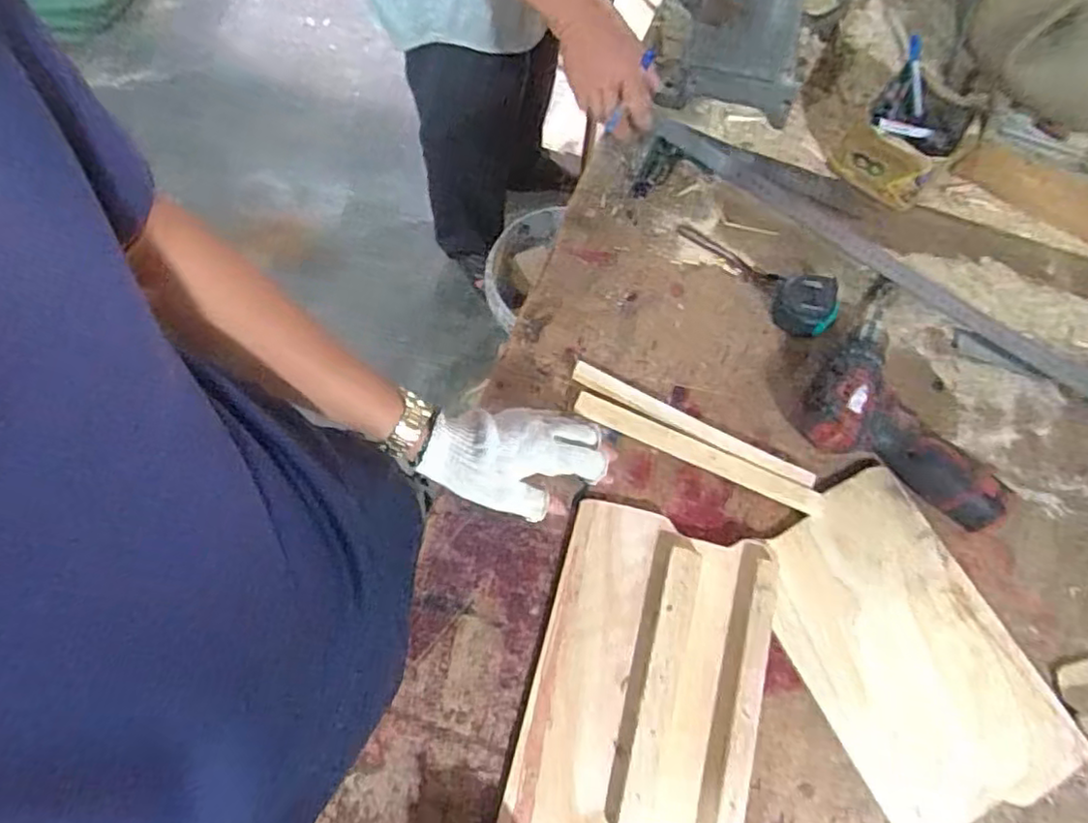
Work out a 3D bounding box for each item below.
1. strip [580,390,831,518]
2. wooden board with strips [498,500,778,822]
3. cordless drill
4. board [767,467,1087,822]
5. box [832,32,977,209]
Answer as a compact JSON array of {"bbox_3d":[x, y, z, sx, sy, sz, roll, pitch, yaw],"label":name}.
[{"bbox_3d":[0.148,0.040,0.634,0.249,0.013,0.023,24,71,7],"label":"strip"},{"bbox_3d":[0.087,0.232,0.556,0.181,0.032,0.281,15,70,4],"label":"wooden board with strips"},{"bbox_3d":[0.369,-0.022,0.627,0.187,0.050,0.207,32,72,10],"label":"cordless drill"},{"bbox_3d":[0.318,0.208,0.577,0.182,0.013,0.279,-26,72,-11],"label":"board"},{"bbox_3d":[0.405,-0.310,0.731,0.112,0.088,0.120,38,73,12],"label":"box"}]

